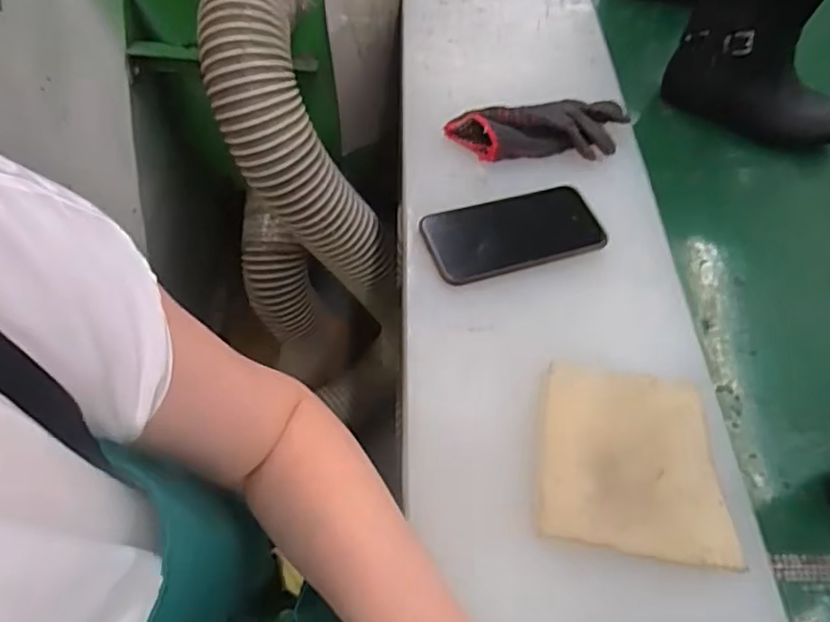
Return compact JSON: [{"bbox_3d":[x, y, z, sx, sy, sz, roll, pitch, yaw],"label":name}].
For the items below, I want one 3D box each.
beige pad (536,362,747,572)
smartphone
[{"bbox_3d":[0.155,0.103,0.434,0.130,0.007,0.133,9,57,2],"label":"beige pad"},{"bbox_3d":[0.086,-0.069,0.538,0.154,0.011,0.074,-16,59,-14],"label":"smartphone"}]

